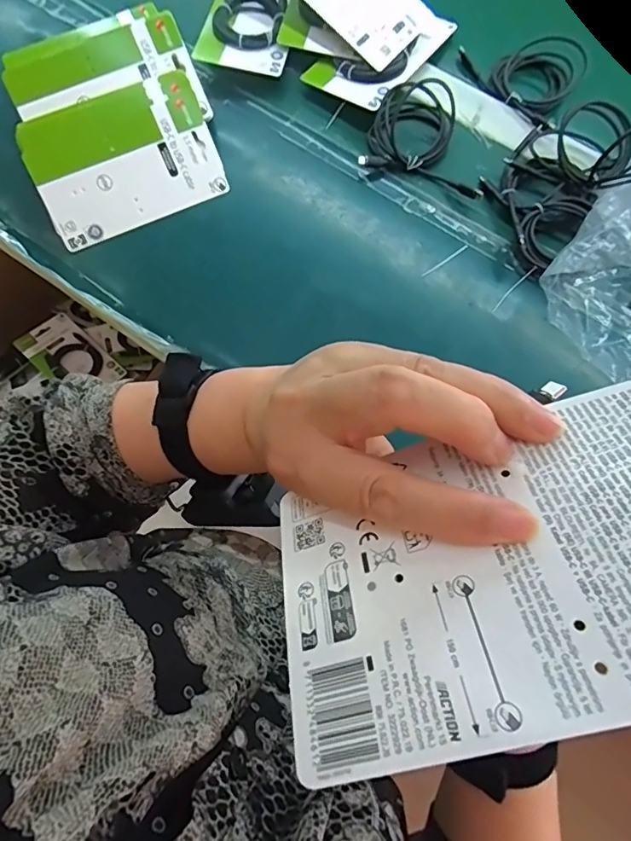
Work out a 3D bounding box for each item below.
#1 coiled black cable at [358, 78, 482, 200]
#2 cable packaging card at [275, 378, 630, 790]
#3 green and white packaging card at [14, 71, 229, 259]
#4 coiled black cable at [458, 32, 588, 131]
[{"bbox_3d":[0.124,-0.308,0.511,0.132,0.058,0.115,17,75,5],"label":"coiled black cable"},{"bbox_3d":[0.074,0.038,0.150,0.179,0.004,0.099,-19,45,9],"label":"cable packaging card"},{"bbox_3d":[-0.197,-0.270,0.511,0.182,0.012,0.133,-25,103,-6],"label":"green and white packaging card"},{"bbox_3d":[0.239,-0.396,0.555,0.100,0.043,0.148,-41,79,-10],"label":"coiled black cable"}]

